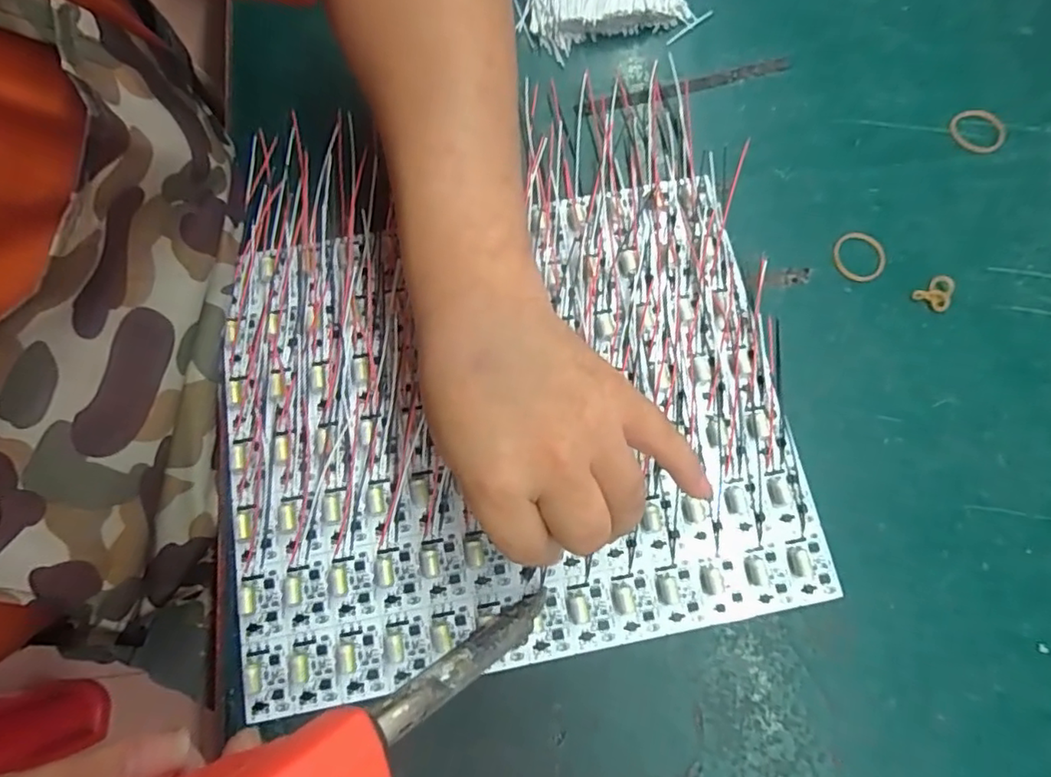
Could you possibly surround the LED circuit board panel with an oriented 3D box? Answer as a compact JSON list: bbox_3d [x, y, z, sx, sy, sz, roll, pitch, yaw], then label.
[{"bbox_3d":[-0.010,0.015,0.310,0.288,0.008,0.241,-11,75,-4],"label":"LED circuit board panel"}]

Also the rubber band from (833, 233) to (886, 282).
[{"bbox_3d":[0.194,-0.077,0.337,0.030,0.004,0.031,0,74,-1],"label":"rubber band"}]

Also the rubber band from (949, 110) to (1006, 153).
[{"bbox_3d":[0.278,-0.159,0.357,0.029,0.004,0.031,0,74,-1],"label":"rubber band"}]

